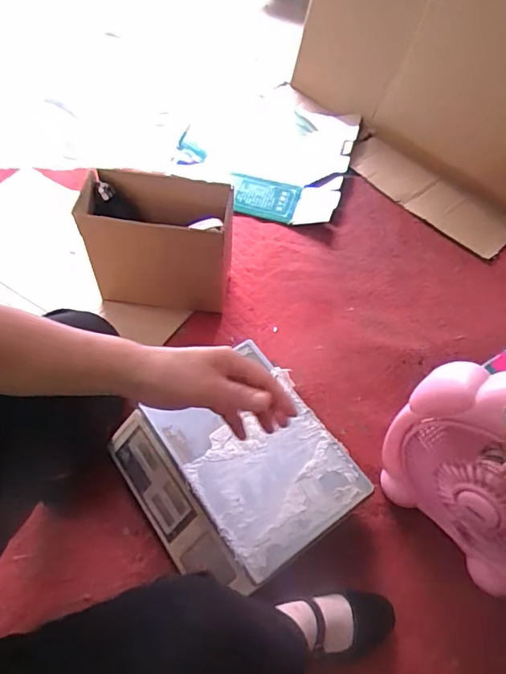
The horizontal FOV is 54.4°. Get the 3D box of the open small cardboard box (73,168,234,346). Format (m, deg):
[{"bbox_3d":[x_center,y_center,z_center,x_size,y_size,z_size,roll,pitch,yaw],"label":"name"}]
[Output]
[{"bbox_3d":[-0.180,-0.180,0.993,0.271,0.246,0.147,8,55,2],"label":"open small cardboard box"}]

